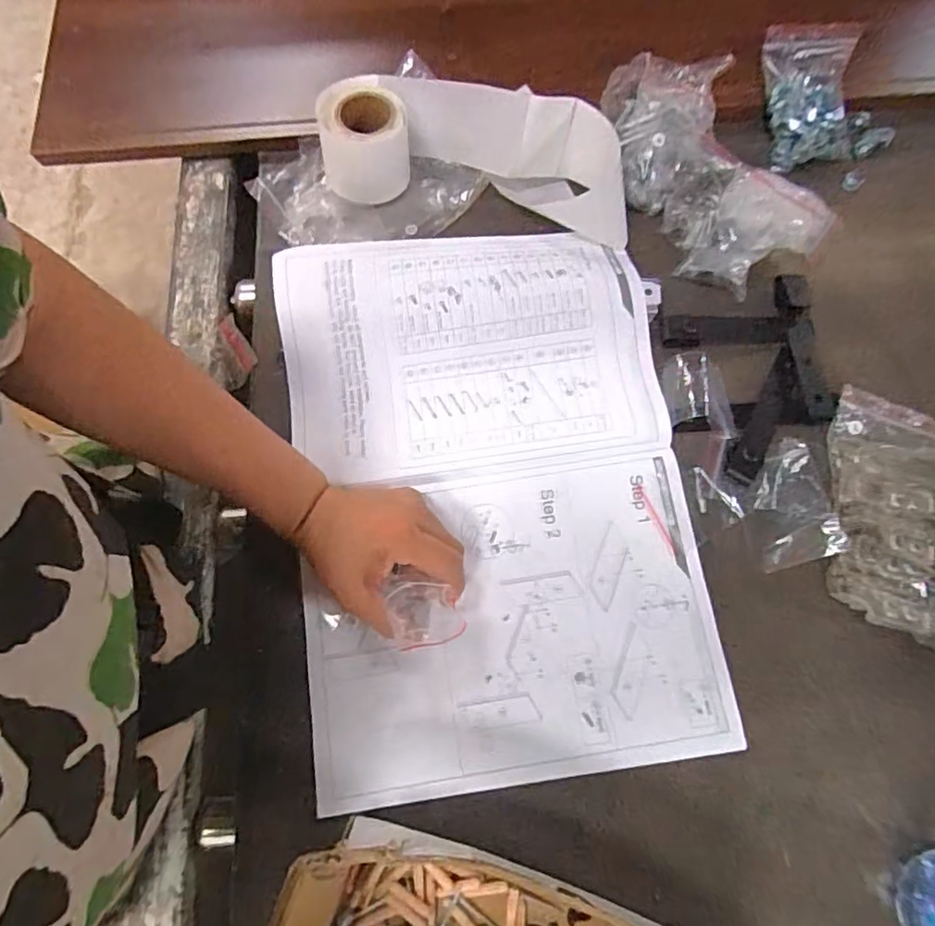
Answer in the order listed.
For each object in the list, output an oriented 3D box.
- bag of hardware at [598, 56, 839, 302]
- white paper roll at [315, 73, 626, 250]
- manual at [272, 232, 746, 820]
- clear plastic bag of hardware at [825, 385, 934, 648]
[{"bbox_3d":[0.201,-0.247,0.474,0.134,0.039,0.218,-24,76,-6],"label":"bag of hardware"},{"bbox_3d":[0.010,-0.251,0.461,0.247,0.058,0.081,11,75,3],"label":"white paper roll"},{"bbox_3d":[0.016,0.012,0.415,0.280,0.034,0.403,-8,74,-4],"label":"manual"},{"bbox_3d":[0.318,0.042,0.398,0.134,0.037,0.174,19,76,6],"label":"clear plastic bag of hardware"}]

